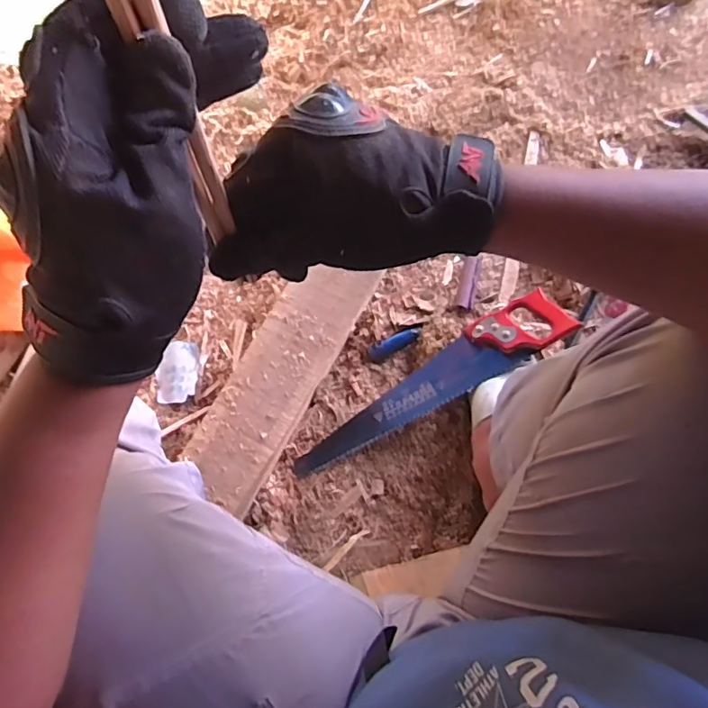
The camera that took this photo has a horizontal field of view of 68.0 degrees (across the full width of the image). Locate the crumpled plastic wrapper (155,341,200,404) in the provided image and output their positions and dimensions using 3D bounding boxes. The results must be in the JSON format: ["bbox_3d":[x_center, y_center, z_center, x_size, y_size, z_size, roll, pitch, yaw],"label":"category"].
[{"bbox_3d":[-0.287,0.030,0.850,0.066,0.010,0.099,2,75,1],"label":"crumpled plastic wrapper"}]

